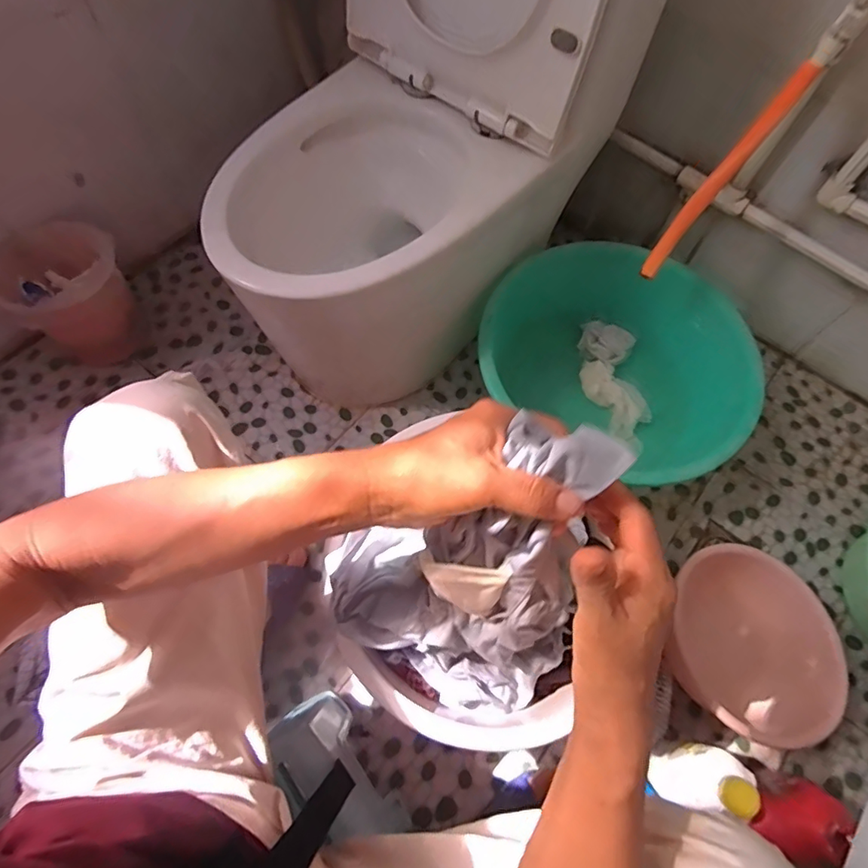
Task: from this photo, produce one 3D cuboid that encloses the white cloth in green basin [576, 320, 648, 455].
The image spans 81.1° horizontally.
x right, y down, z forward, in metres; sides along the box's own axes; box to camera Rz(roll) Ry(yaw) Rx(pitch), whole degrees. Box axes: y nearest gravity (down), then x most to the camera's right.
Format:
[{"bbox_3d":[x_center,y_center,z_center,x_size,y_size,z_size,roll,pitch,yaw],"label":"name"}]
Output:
[{"bbox_3d":[0.355,-0.098,1.005,0.116,0.033,0.279,-3,65,-5],"label":"white cloth in green basin"}]

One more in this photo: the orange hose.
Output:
[{"bbox_3d":[0.418,-0.372,0.748,0.034,0.310,0.034,48,41,17],"label":"orange hose"}]

